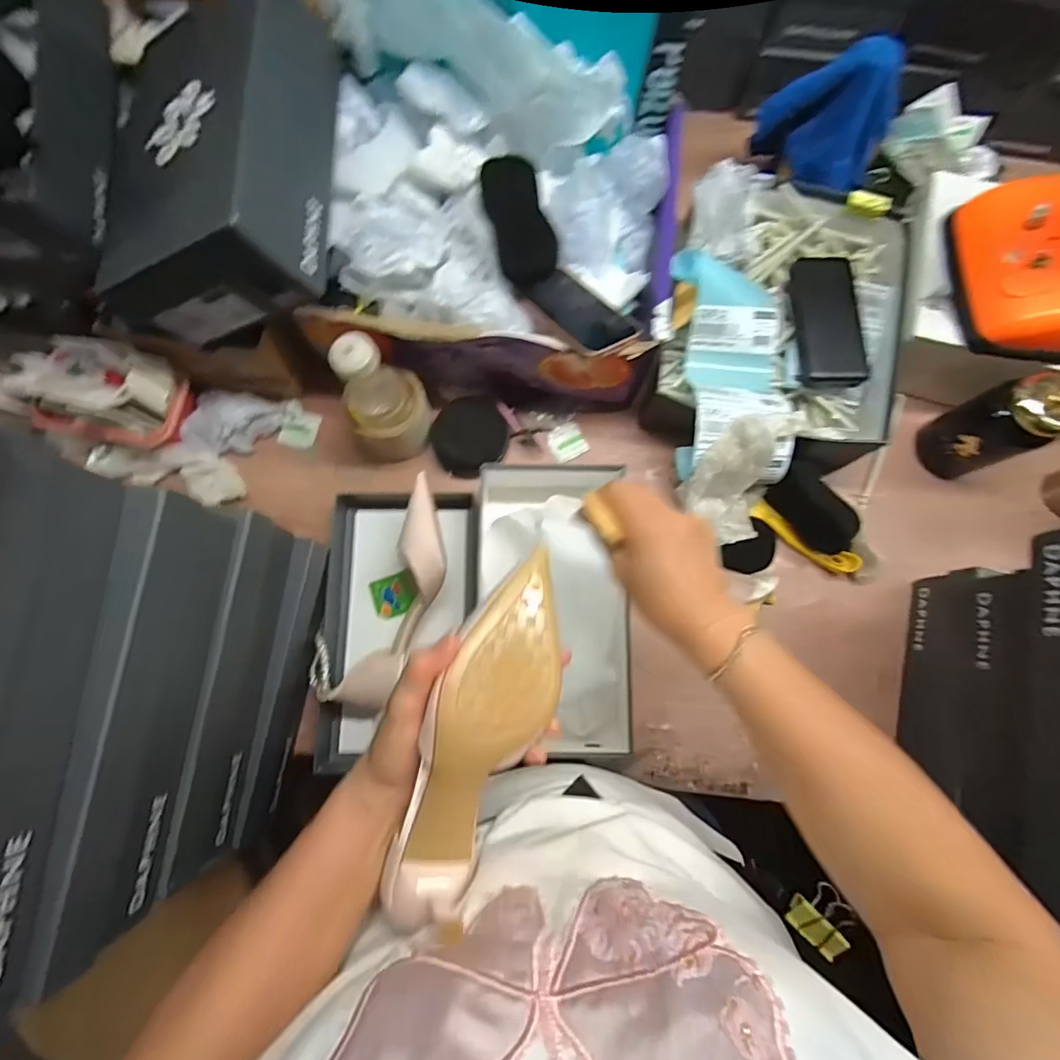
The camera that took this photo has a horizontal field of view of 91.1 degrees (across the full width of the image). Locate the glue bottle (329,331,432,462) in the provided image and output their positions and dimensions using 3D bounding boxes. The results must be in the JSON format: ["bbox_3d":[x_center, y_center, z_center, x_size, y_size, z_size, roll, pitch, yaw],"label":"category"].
[{"bbox_3d":[-0.163,-0.144,0.564,0.089,0.180,0.084,-9,79,-2],"label":"glue bottle"}]

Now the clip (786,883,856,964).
[{"bbox_3d":[0.226,0.299,0.398,0.042,0.016,0.042,39,81,7],"label":"clip"}]

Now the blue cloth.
[{"bbox_3d":[0.345,-0.480,0.586,0.145,0.098,0.094,28,80,5],"label":"blue cloth"}]

